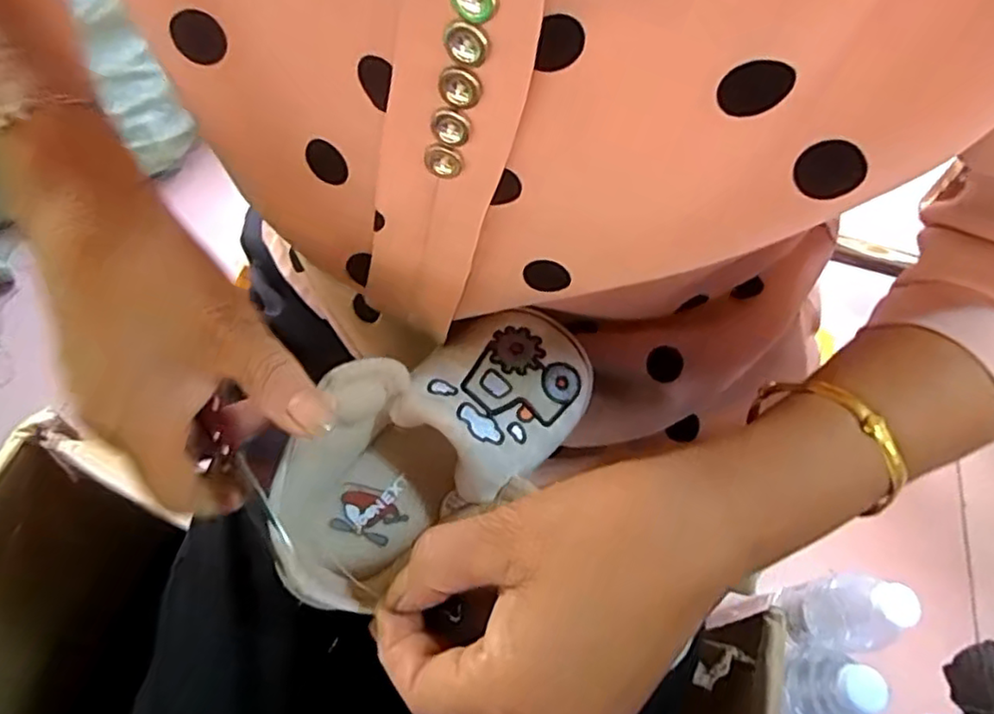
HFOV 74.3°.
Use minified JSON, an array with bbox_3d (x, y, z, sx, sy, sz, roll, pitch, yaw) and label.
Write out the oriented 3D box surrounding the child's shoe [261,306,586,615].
[{"bbox_3d":[-0.024,0.032,0.261,0.141,0.059,0.065,-37,69,-10],"label":"child's shoe"}]

